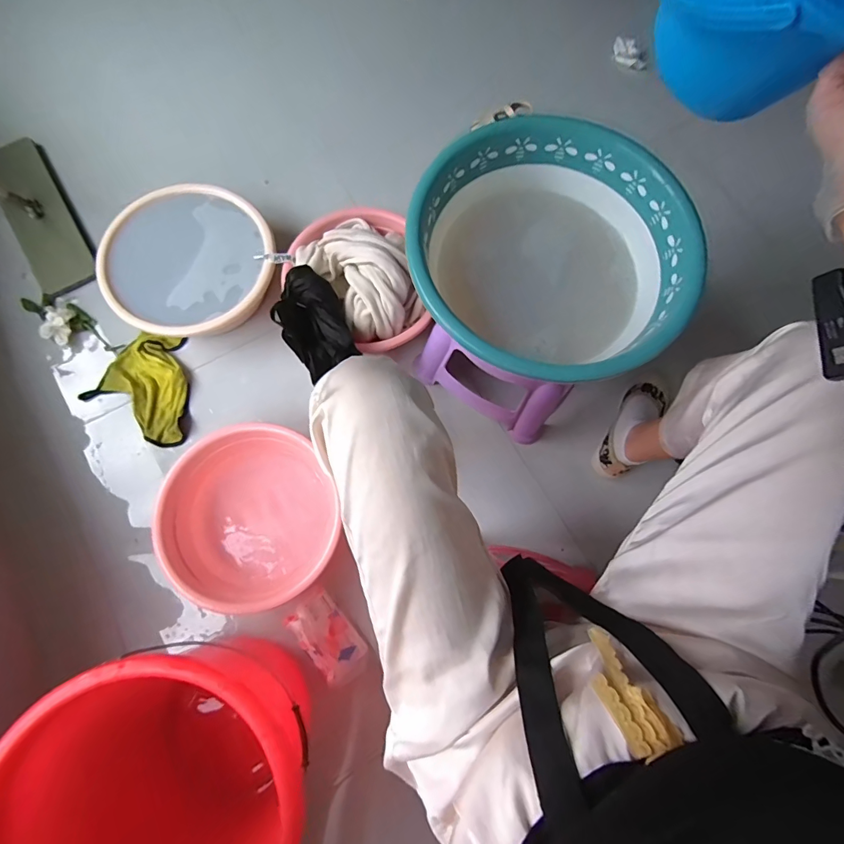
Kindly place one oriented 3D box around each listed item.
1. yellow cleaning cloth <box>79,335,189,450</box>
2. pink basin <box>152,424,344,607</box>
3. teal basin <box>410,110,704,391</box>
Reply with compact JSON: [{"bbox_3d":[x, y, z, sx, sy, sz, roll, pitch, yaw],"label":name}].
[{"bbox_3d":[-0.575,-0.066,0.856,0.201,0.036,0.225,-1,76,-2],"label":"yellow cleaning cloth"},{"bbox_3d":[-0.303,0.172,0.764,0.290,0.117,0.267,0,76,-2],"label":"pink basin"},{"bbox_3d":[0.169,-0.230,0.585,0.358,0.107,0.336,0,76,-2],"label":"teal basin"}]

